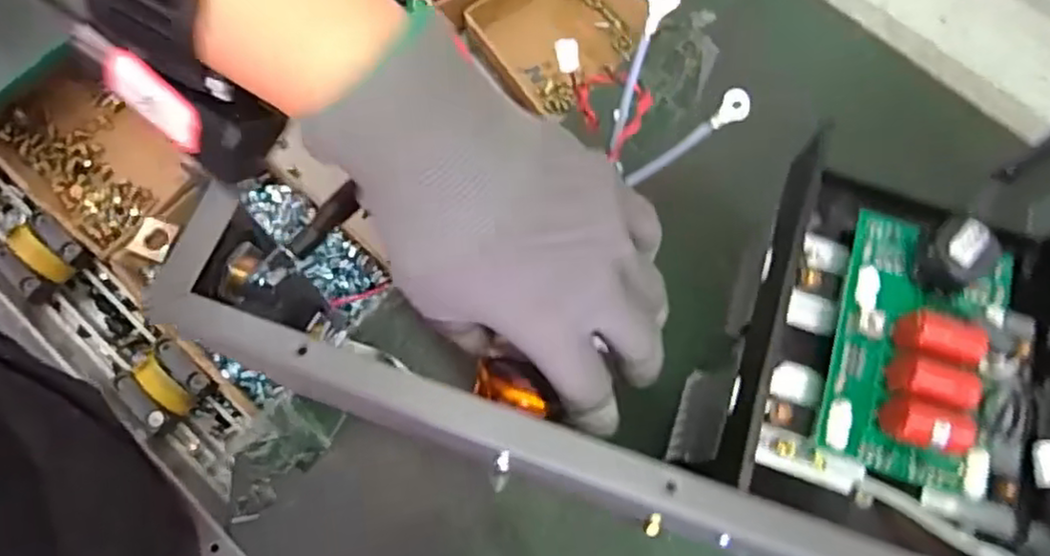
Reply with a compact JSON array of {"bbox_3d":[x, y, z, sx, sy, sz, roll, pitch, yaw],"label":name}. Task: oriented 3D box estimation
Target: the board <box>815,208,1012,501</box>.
[{"bbox_3d":[0.172,0.028,0.286,0.069,0.029,0.114,19,73,4],"label":"board"}]

